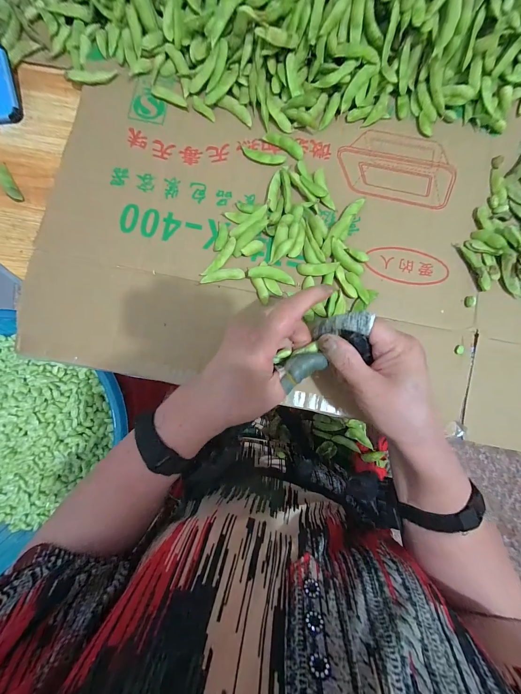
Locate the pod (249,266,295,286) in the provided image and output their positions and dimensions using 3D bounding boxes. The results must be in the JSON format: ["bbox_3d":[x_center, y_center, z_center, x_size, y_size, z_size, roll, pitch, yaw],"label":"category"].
[{"bbox_3d":[0.013,-0.079,0.299,0.050,0.012,0.014,8,84,0],"label":"pod"}]

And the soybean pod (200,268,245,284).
[{"bbox_3d":[-0.042,-0.080,0.303,0.048,0.007,0.012,-7,84,-1],"label":"soybean pod"}]

